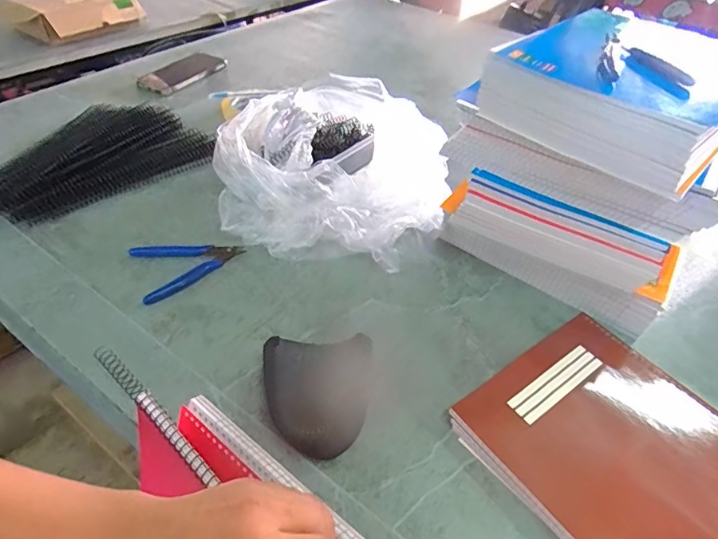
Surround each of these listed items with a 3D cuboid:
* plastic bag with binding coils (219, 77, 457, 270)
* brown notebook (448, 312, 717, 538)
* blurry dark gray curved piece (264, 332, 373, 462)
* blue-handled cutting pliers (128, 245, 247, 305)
[{"bbox_3d":[-0.030,-0.151,0.639,0.307,0.091,0.331,10,44,7],"label":"plastic bag with binding coils"},{"bbox_3d":[0.231,0.161,0.387,0.195,0.021,0.248,-27,51,-28],"label":"brown notebook"},{"bbox_3d":[-0.039,0.110,0.412,0.101,0.033,0.101,2,44,-2],"label":"blurry dark gray curved piece"},{"bbox_3d":[-0.200,-0.013,0.541,0.117,0.008,0.087,-27,52,-28],"label":"blue-handled cutting pliers"}]

